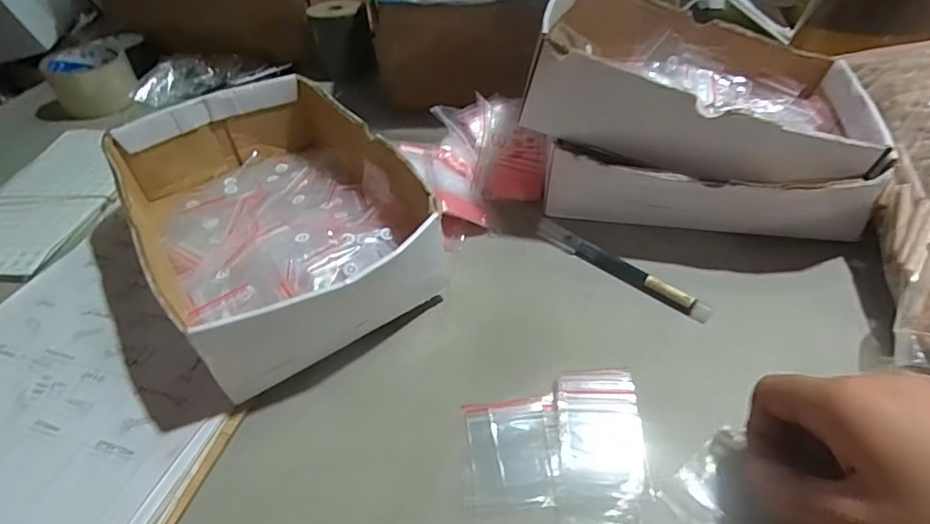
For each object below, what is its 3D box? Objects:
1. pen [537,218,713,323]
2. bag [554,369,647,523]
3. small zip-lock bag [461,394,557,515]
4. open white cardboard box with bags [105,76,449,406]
[{"bbox_3d":[0.108,0.002,0.369,0.015,0.008,0.140,-34,49,-28],"label":"pen"},{"bbox_3d":[0.071,0.096,0.270,0.046,0.009,0.086,2,42,8],"label":"bag"},{"bbox_3d":[0.025,0.101,0.273,0.050,0.004,0.059,-4,42,1],"label":"small zip-lock bag"},{"bbox_3d":[-0.135,-0.036,0.366,0.165,0.081,0.247,-27,46,-22],"label":"open white cardboard box with bags"}]

